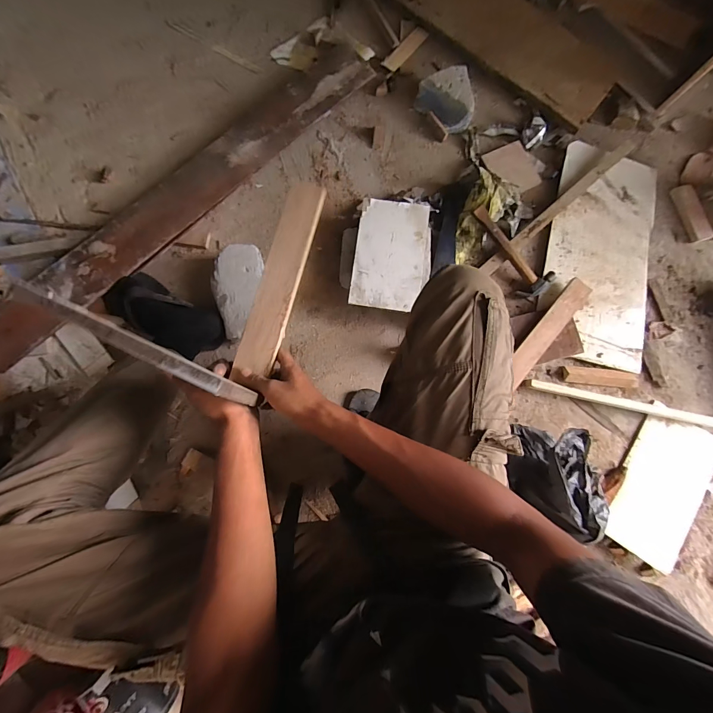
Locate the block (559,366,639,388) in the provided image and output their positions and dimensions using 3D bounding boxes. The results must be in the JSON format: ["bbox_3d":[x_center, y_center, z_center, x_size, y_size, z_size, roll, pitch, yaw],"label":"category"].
[{"bbox_3d":[0.576,0.048,0.800,0.194,0.019,0.037,5,80,-3],"label":"block"}]

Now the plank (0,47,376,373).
[{"bbox_3d":[-0.368,-0.377,0.775,0.127,0.051,1.048,44,79,5],"label":"plank"}]

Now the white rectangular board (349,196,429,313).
[{"bbox_3d":[0.080,-0.221,0.737,0.160,0.012,0.243,8,80,-3],"label":"white rectangular board"}]

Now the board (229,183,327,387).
[{"bbox_3d":[-0.110,-0.123,0.506,0.053,0.013,0.301,15,79,-1],"label":"board"}]

